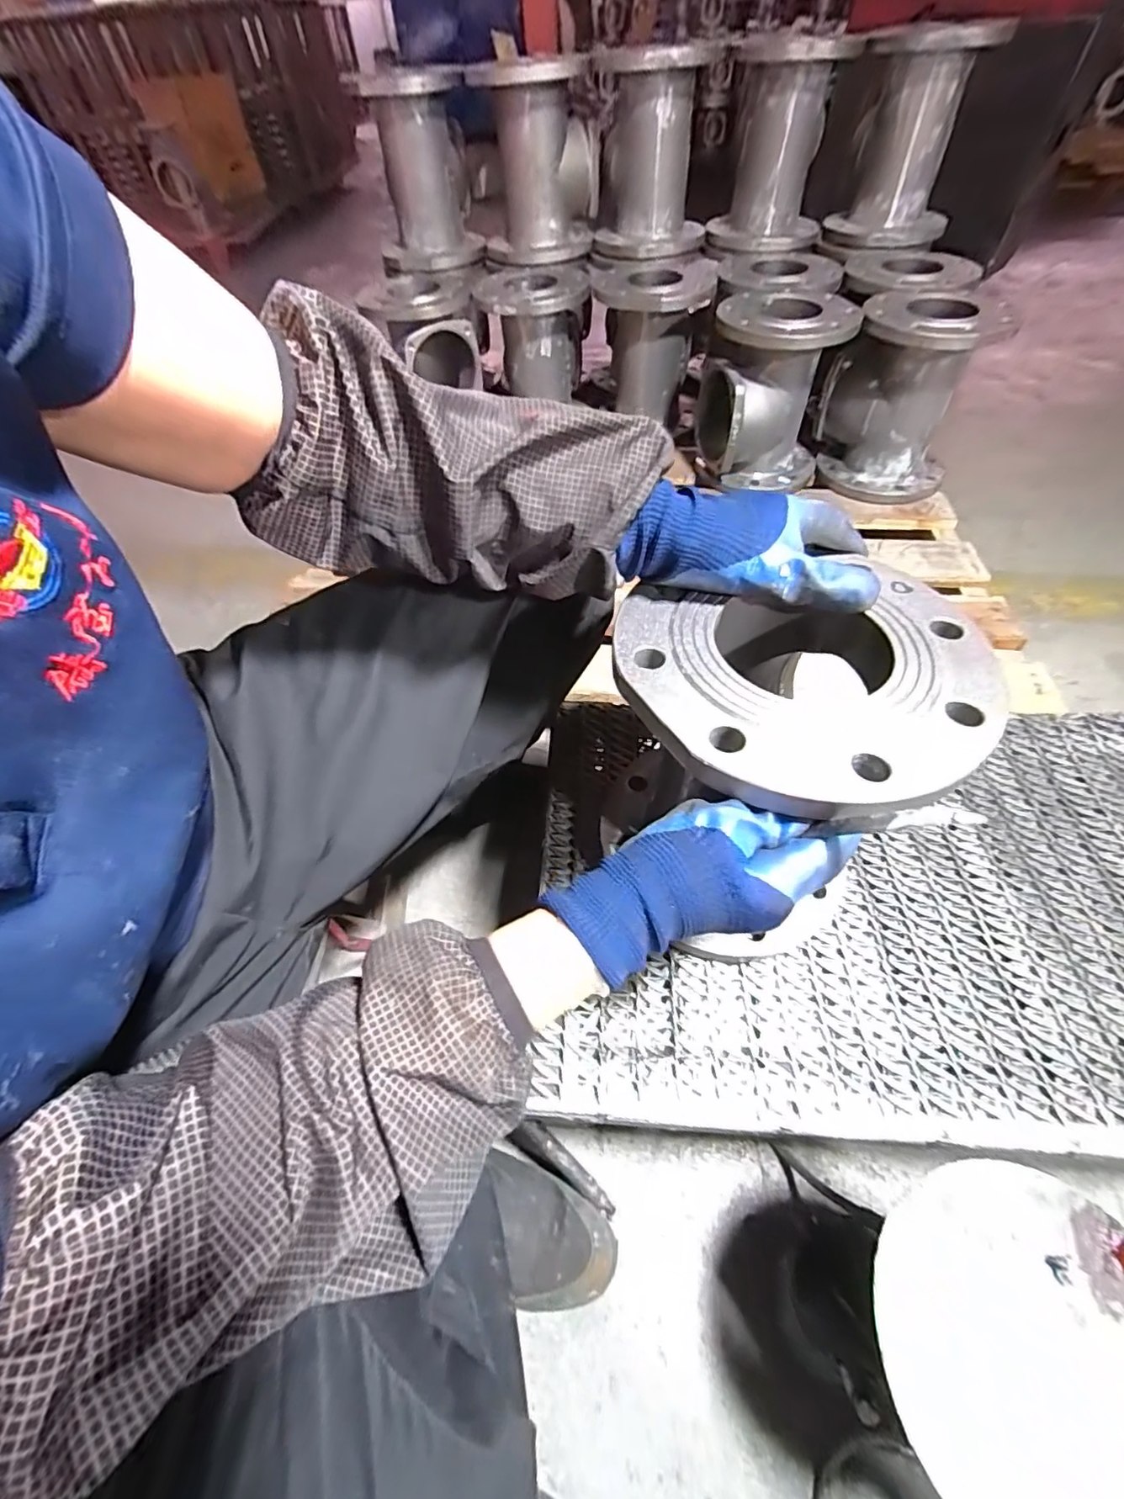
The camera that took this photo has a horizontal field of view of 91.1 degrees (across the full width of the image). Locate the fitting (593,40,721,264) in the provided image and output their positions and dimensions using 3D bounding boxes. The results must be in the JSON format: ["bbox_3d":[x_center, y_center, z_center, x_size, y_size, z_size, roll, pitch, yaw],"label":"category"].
[{"bbox_3d":[0.160,-1.067,0.990,0.193,0.245,0.201,3,54,7],"label":"fitting"}]

